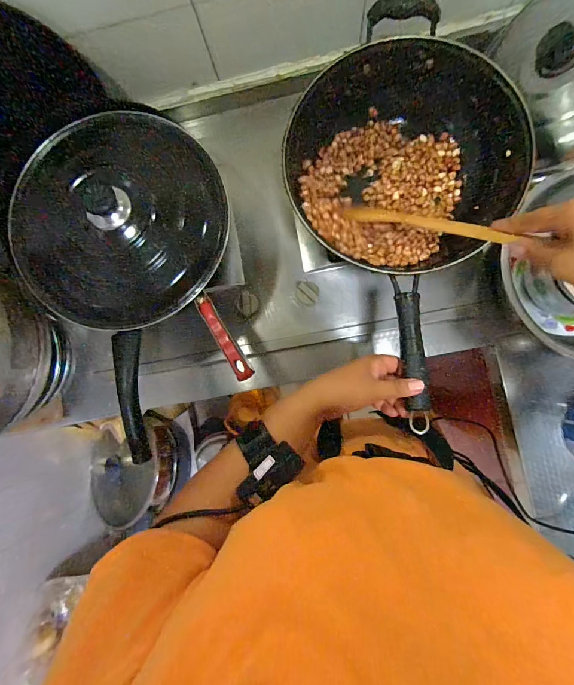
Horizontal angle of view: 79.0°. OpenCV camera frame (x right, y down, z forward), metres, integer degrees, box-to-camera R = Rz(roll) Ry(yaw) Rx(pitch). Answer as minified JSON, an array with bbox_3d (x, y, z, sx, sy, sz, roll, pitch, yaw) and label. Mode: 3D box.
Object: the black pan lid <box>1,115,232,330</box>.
[{"bbox_3d":[-0.241,-0.174,0.484,0.298,0.065,0.290,0,86,5],"label":"black pan lid"}]

